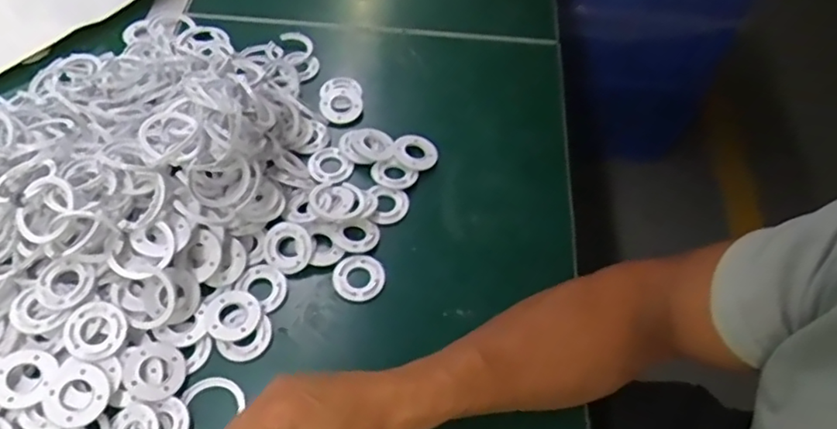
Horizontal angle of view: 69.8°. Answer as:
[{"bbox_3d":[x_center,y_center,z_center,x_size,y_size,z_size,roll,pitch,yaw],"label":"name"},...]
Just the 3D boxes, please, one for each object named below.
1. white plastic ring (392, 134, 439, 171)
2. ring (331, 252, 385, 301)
[{"bbox_3d":[-0.003,-0.064,0.596,0.044,0.012,0.042,1,56,-2],"label":"white plastic ring"},{"bbox_3d":[-0.053,0.054,0.523,0.045,0.007,0.042,1,56,-2],"label":"ring"}]

